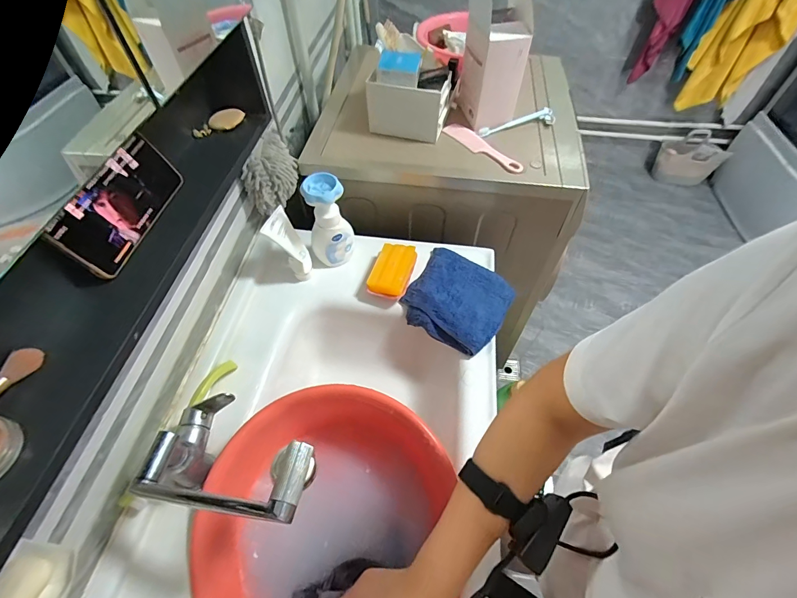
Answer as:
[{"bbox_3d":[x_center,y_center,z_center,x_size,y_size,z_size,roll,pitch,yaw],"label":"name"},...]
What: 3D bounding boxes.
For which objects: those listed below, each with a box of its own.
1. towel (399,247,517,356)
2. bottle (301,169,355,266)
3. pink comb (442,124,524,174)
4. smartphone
[{"bbox_3d":[0.115,-0.001,0.732,0.189,0.032,0.180,30,60,20],"label":"towel"},{"bbox_3d":[-0.132,-0.147,0.726,0.084,0.183,0.055,-10,55,-7],"label":"bottle"},{"bbox_3d":[0.179,-0.327,0.808,0.046,0.010,0.204,-32,61,-21],"label":"pink comb"},{"bbox_3d":[-0.303,-0.106,0.415,0.008,0.074,0.166,-5,53,21],"label":"smartphone"}]

